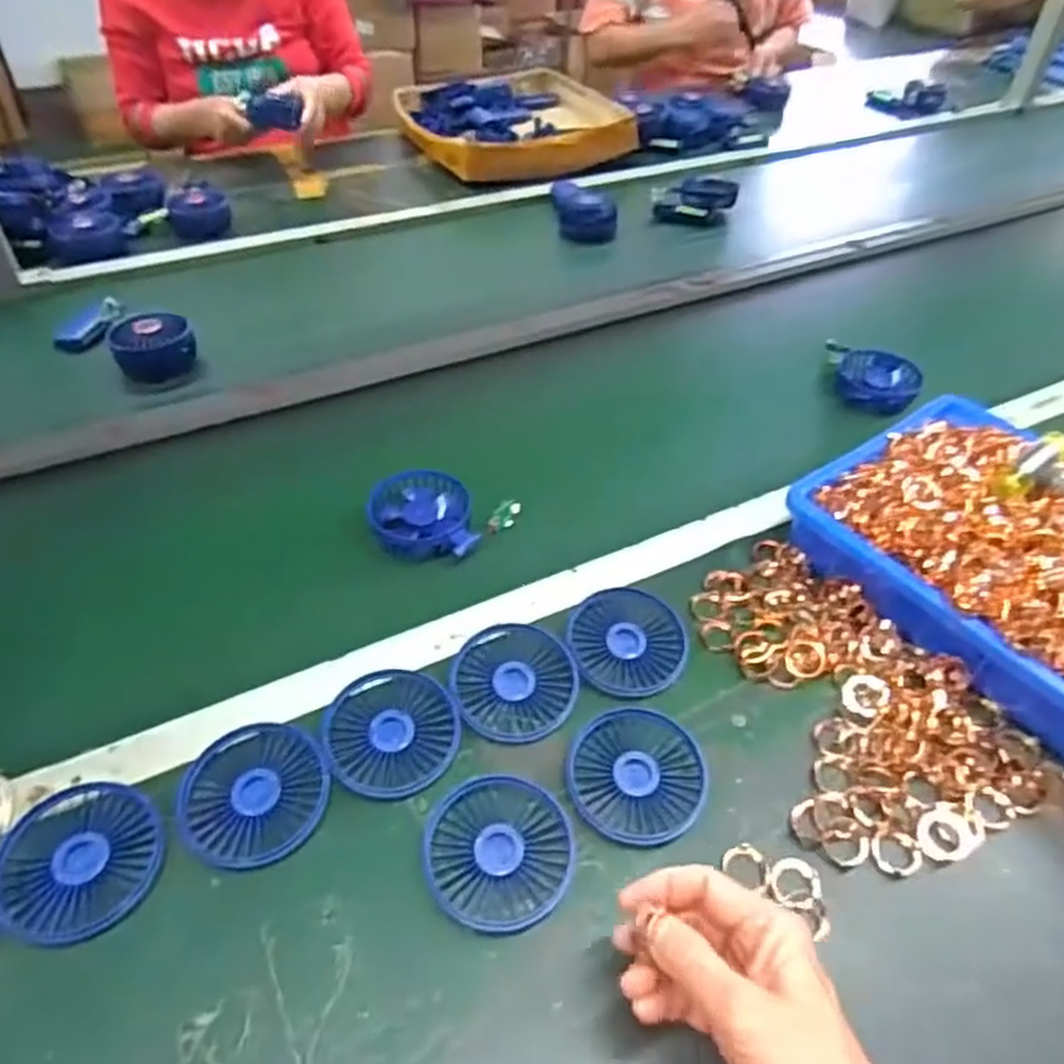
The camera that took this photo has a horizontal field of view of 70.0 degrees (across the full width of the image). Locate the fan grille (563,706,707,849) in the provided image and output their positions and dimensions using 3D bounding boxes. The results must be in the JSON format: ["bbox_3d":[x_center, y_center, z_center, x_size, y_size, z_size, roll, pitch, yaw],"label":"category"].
[{"bbox_3d":[0.068,0.157,0.493,0.086,0.017,0.085,1,45,-1],"label":"fan grille"}]

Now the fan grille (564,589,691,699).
[{"bbox_3d":[0.071,0.080,0.560,0.085,0.005,0.086,4,54,-5],"label":"fan grille"}]

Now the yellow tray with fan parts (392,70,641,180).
[{"bbox_3d":[-0.040,-0.746,1.394,0.383,0.072,0.418,-15,47,-16],"label":"yellow tray with fan parts"}]

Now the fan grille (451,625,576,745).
[{"bbox_3d":[-0.012,0.107,0.538,0.085,0.022,0.084,1,45,-1],"label":"fan grille"}]

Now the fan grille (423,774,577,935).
[{"bbox_3d":[-0.020,0.188,0.455,0.085,0.009,0.090,1,45,-1],"label":"fan grille"}]

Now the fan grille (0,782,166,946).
[{"bbox_3d":[-0.261,0.188,0.441,0.085,0.016,0.085,1,45,-1],"label":"fan grille"}]

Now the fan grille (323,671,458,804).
[{"bbox_3d":[-0.092,0.131,0.503,0.085,0.019,0.083,2,45,0],"label":"fan grille"}]

